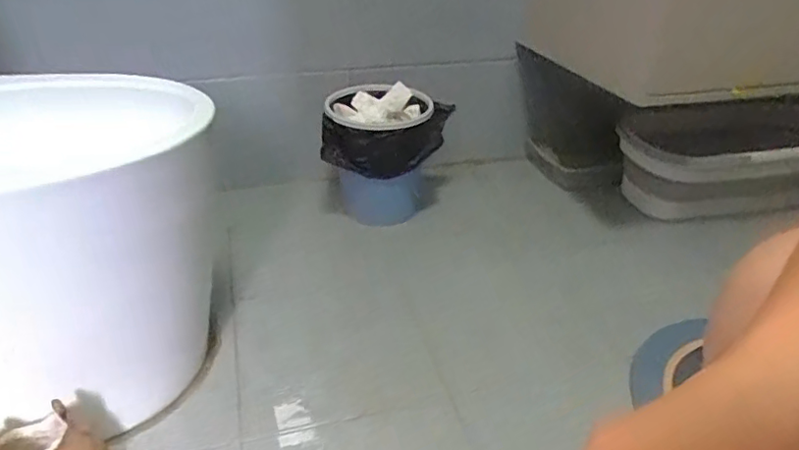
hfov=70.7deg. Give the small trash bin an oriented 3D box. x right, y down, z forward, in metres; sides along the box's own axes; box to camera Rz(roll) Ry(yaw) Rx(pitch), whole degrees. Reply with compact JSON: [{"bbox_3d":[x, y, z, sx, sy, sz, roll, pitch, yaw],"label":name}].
[{"bbox_3d":[-0.034,-0.147,1.210,0.260,0.249,0.205,-4,32,-9],"label":"small trash bin"}]

